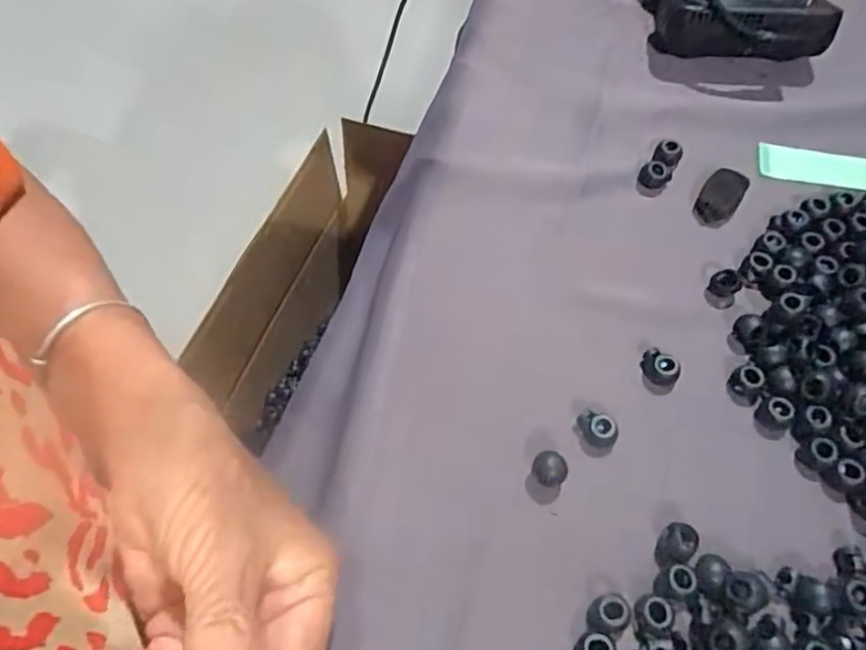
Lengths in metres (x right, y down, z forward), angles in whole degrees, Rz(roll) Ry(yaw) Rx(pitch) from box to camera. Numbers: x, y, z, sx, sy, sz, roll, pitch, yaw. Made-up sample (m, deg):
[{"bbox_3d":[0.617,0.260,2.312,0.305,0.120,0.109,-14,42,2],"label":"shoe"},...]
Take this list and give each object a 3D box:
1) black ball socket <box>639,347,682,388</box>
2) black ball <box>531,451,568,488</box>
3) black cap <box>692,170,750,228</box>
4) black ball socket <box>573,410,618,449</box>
[{"bbox_3d":[0.112,0.021,0.327,0.011,0.014,0.020,-31,65,-16],"label":"black ball socket"},{"bbox_3d":[0.052,0.066,0.299,0.016,0.017,0.012,10,61,6],"label":"black ball"},{"bbox_3d":[0.165,-0.073,0.380,0.022,0.010,0.037,29,65,16],"label":"black cap"},{"bbox_3d":[0.077,0.049,0.311,0.020,0.013,0.012,32,65,17],"label":"black ball socket"}]

